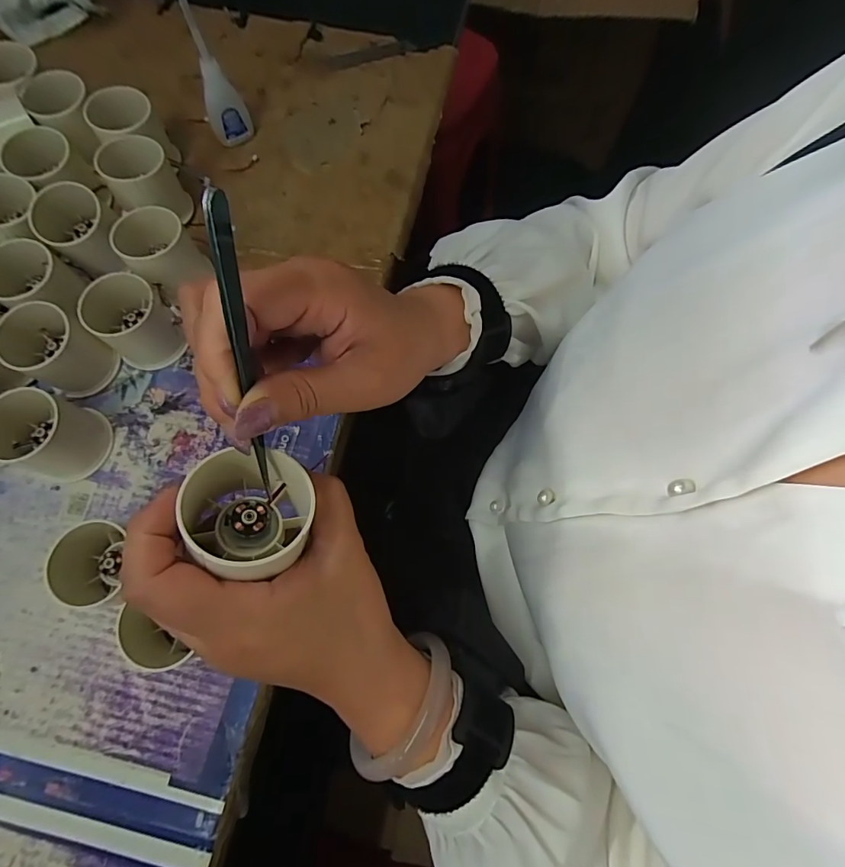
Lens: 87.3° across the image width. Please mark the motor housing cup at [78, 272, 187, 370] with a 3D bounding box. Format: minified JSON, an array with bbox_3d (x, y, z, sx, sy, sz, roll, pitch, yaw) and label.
[{"bbox_3d":[-0.219,-0.085,0.333,0.067,0.047,0.051,39,77,9],"label":"motor housing cup"}]

